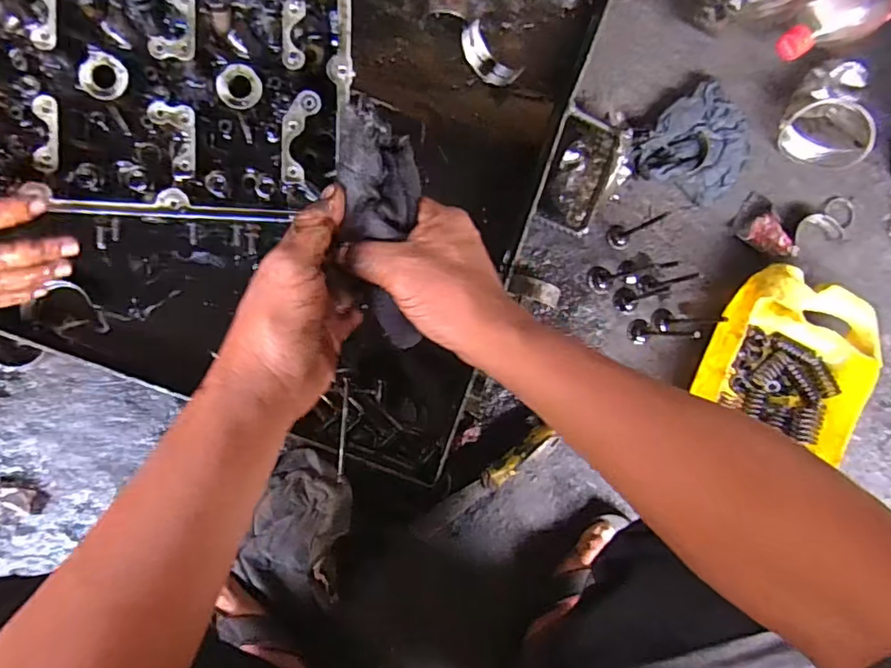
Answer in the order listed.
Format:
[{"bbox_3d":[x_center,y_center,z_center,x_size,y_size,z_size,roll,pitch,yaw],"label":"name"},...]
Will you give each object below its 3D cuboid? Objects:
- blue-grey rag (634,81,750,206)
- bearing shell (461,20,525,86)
[{"bbox_3d":[0.303,-0.221,0.645,0.118,0.029,0.142,39,84,-5],"label":"blue-grey rag"},{"bbox_3d":[0.047,-0.301,0.599,0.073,0.033,0.028,44,83,-5],"label":"bearing shell"}]

